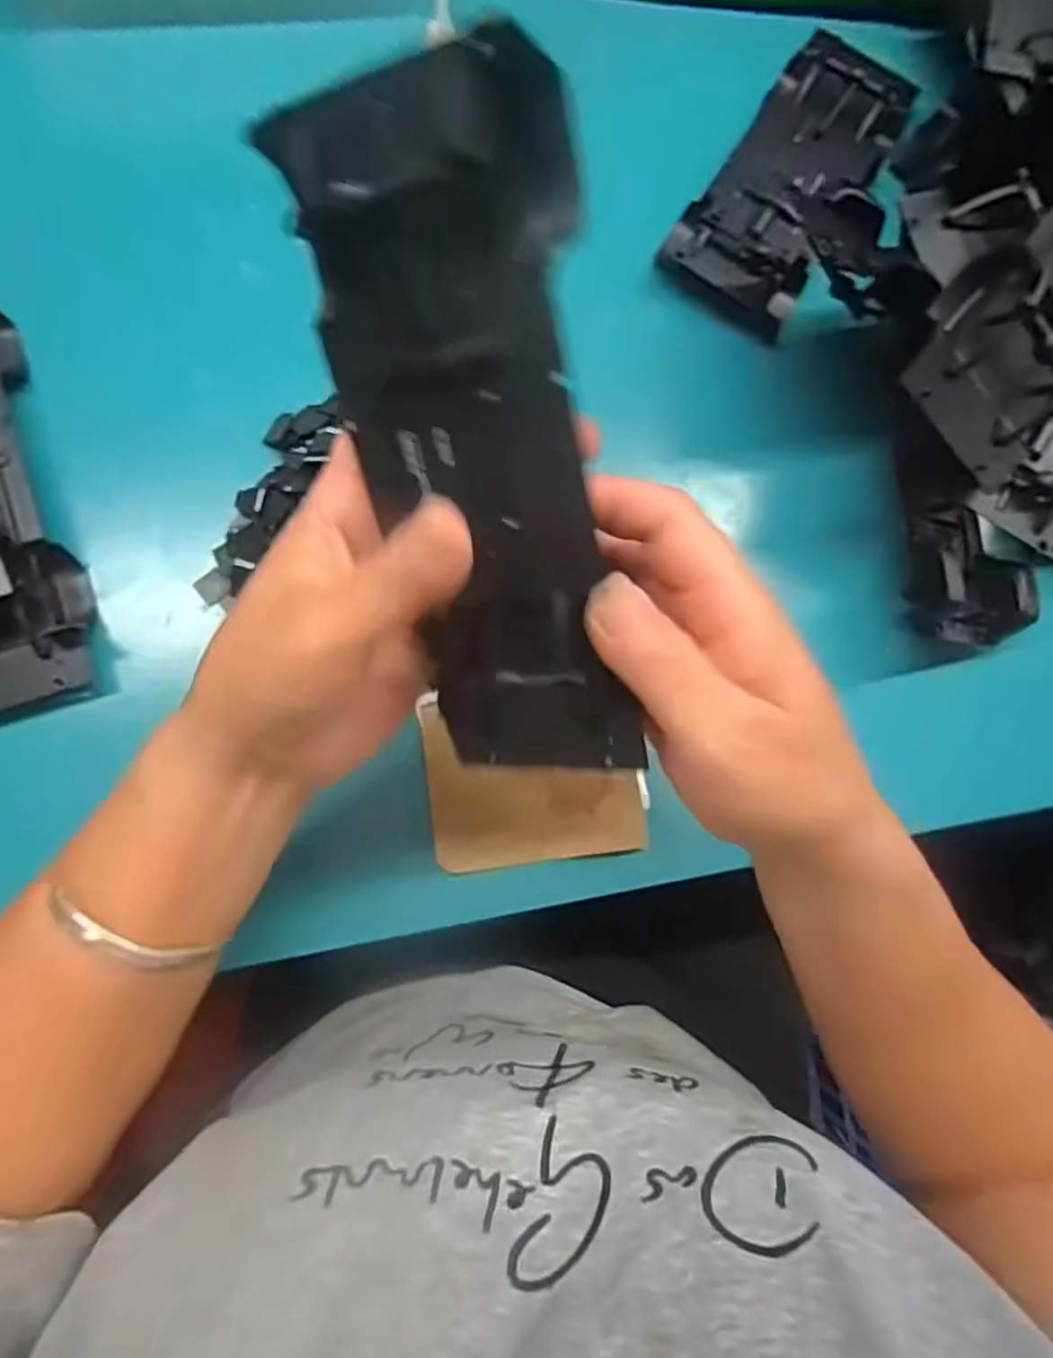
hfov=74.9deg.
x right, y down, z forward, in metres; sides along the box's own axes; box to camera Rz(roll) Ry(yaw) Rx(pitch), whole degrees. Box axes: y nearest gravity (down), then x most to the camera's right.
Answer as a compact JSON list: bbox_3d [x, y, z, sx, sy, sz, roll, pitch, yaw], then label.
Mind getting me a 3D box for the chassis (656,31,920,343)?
[{"bbox_3d":[0.151,-0.283,0.375,0.076,0.019,0.185,32,80,-1],"label":"chassis"}]

